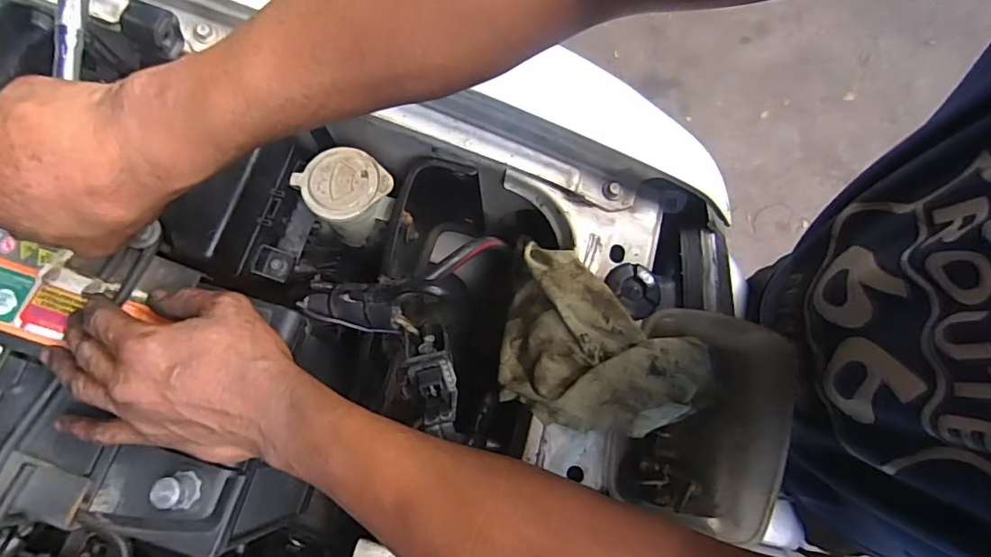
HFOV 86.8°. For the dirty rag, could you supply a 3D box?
[{"bbox_3d":[0.083,0.045,0.383,0.151,0.047,0.132,9,72,4],"label":"dirty rag"}]

